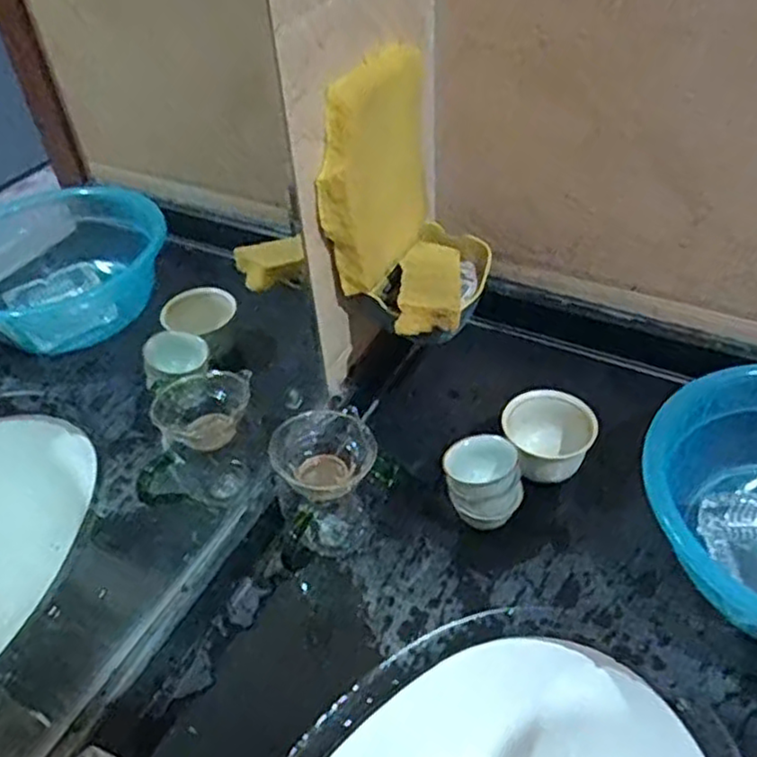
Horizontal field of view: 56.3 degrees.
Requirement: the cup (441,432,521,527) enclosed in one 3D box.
[{"bbox_3d":[0.088,0.093,0.600,0.062,0.076,0.052,1,44,5],"label":"cup"}]

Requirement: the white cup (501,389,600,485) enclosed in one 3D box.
[{"bbox_3d":[0.152,0.062,0.642,0.079,0.067,0.079,-2,43,2],"label":"white cup"}]

